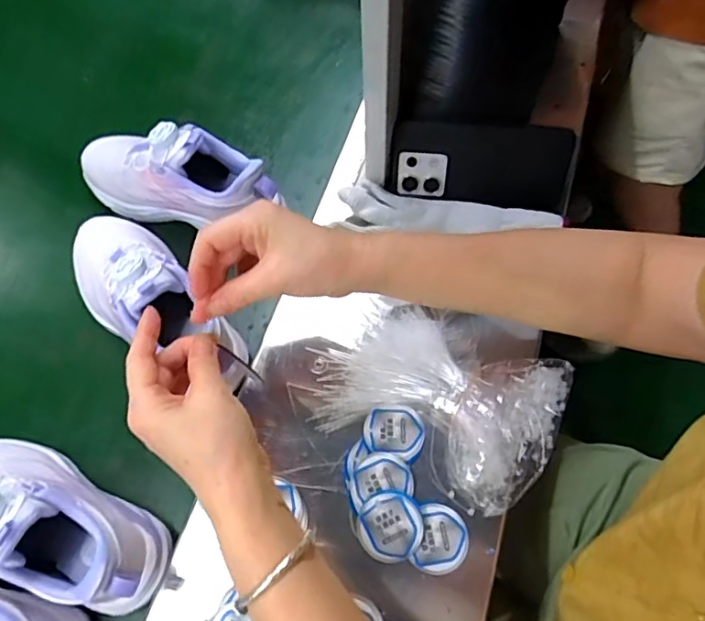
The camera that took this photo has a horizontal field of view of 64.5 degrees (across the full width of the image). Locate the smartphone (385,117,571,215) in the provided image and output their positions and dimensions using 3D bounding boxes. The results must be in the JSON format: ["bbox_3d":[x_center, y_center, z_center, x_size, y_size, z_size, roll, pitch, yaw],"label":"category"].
[{"bbox_3d":[0.117,-0.139,0.528,0.163,0.074,0.013,9,34,12],"label":"smartphone"}]

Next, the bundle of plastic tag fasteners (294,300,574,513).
[{"bbox_3d":[0.066,0.069,0.463,0.197,0.029,0.127,24,68,9],"label":"bundle of plastic tag fasteners"}]

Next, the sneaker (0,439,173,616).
[{"bbox_3d":[-0.247,0.152,0.419,0.211,0.100,0.093,21,67,18],"label":"sneaker"}]

